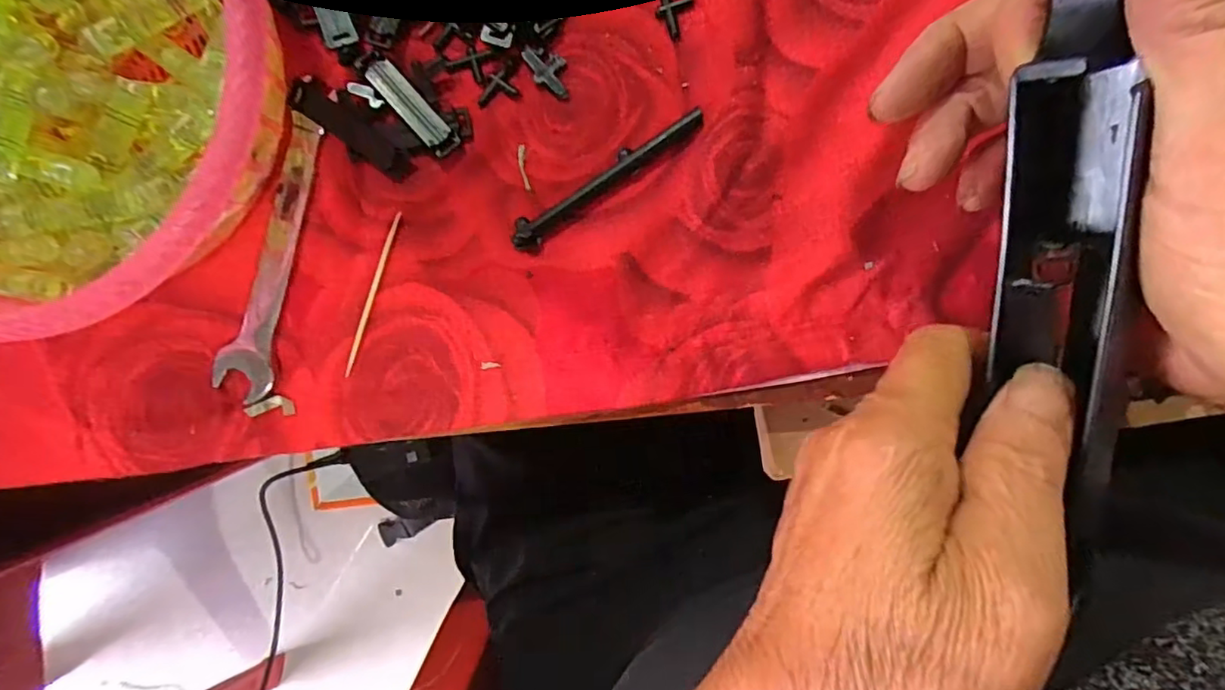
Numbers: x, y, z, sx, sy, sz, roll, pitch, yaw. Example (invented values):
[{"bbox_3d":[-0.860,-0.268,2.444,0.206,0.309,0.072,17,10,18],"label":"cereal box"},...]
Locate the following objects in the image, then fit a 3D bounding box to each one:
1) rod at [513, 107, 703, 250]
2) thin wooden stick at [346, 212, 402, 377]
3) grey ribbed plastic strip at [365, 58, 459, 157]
[{"bbox_3d":[-0.002,-0.060,0.213,0.080,0.009,0.010,-37,92,3],"label":"rod"},{"bbox_3d":[-0.088,-0.018,0.216,0.004,0.004,0.062,20,93,1],"label":"thin wooden stick"},{"bbox_3d":[-0.072,-0.086,0.213,0.010,0.004,0.041,-41,91,3],"label":"grey ribbed plastic strip"}]

